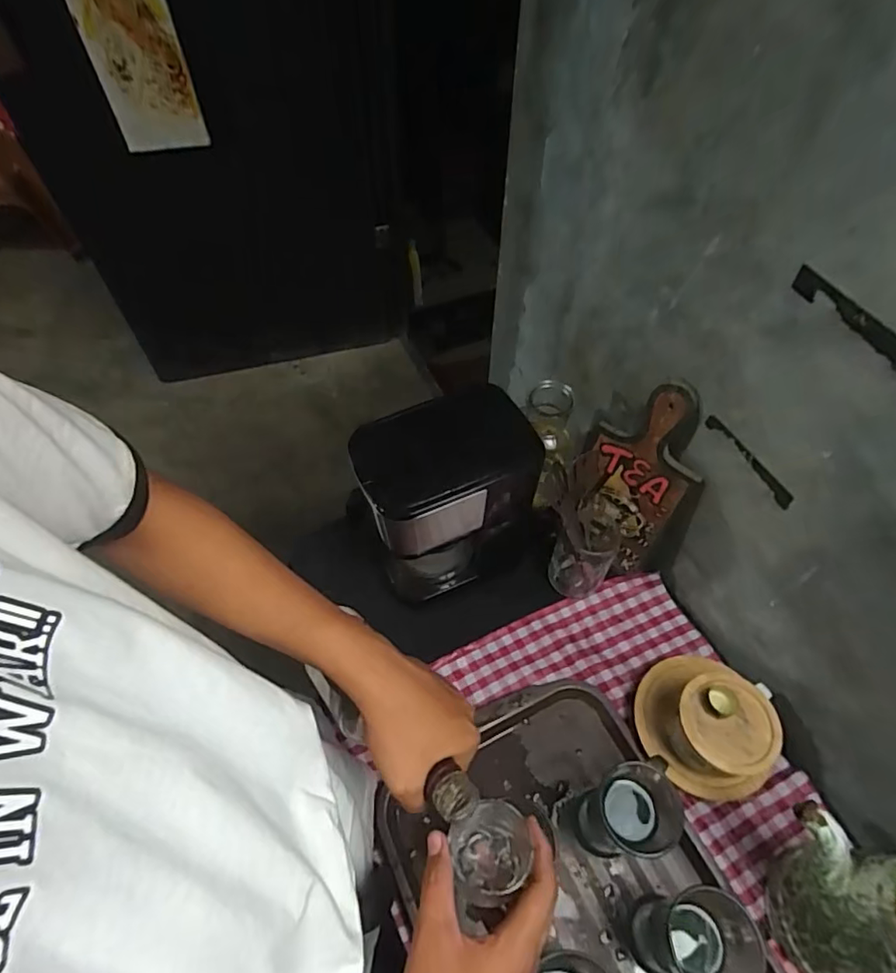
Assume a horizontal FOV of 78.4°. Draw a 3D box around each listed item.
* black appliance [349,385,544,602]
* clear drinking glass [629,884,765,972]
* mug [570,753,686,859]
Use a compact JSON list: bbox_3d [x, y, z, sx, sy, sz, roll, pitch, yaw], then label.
[{"bbox_3d":[-0.001,0.021,0.704,0.199,0.251,0.132,-23,58,-15],"label":"black appliance"},{"bbox_3d":[0.225,0.418,0.507,0.073,0.127,0.074,0,55,0],"label":"clear drinking glass"},{"bbox_3d":[0.182,0.335,0.567,0.073,0.128,0.078,-3,55,-2],"label":"mug"}]

